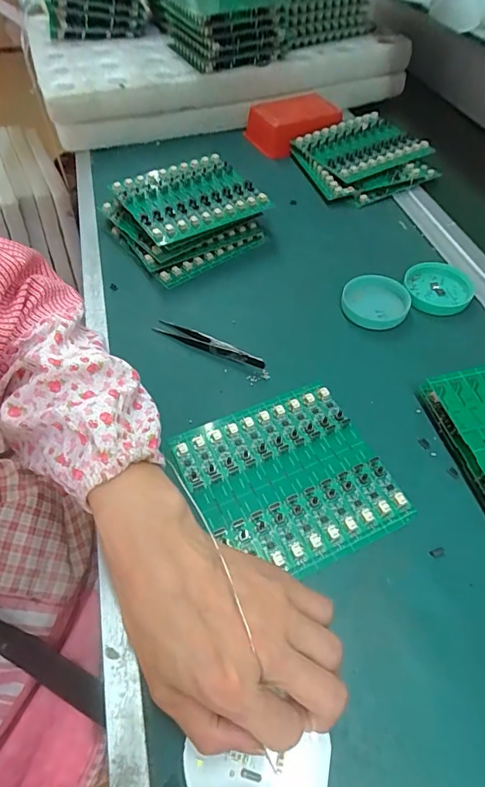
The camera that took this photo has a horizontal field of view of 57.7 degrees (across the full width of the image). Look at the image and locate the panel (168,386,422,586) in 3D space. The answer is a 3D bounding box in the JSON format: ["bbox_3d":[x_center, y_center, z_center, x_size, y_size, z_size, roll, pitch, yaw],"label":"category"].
[{"bbox_3d":[0.032,0.062,0.329,0.139,0.007,0.131,-21,55,-16],"label":"panel"}]

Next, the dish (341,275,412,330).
[{"bbox_3d":[0.131,-0.091,0.435,0.063,0.015,0.063,0,52,0],"label":"dish"}]

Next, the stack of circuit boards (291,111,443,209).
[{"bbox_3d":[0.157,-0.317,0.594,0.165,0.035,0.160,-25,57,-18],"label":"stack of circuit boards"}]

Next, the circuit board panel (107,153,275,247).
[{"bbox_3d":[-0.058,-0.221,0.492,0.137,0.018,0.128,-28,58,-19],"label":"circuit board panel"}]

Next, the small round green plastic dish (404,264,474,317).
[{"bbox_3d":[0.200,-0.108,0.450,0.065,0.011,0.065,0,52,0],"label":"small round green plastic dish"}]

